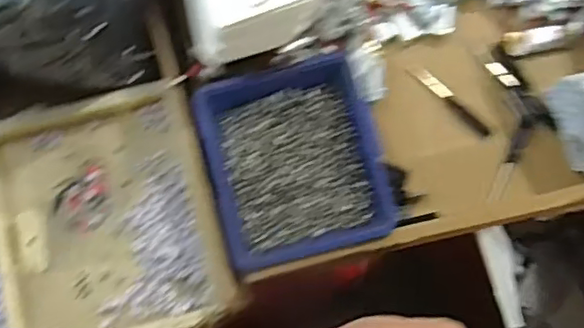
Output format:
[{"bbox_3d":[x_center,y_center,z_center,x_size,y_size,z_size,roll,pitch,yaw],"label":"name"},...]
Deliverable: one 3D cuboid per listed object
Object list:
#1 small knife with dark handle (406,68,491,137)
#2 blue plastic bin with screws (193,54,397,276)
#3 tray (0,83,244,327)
[{"bbox_3d":[0.132,-0.054,0.511,0.084,0.004,0.011,44,85,7],"label":"small knife with dark handle"},{"bbox_3d":[0.002,0.002,0.479,0.124,0.055,0.140,-15,81,-1],"label":"blue plastic bin with screws"},{"bbox_3d":[-0.221,0.067,0.482,0.333,0.047,0.190,-17,81,-1],"label":"tray"}]

